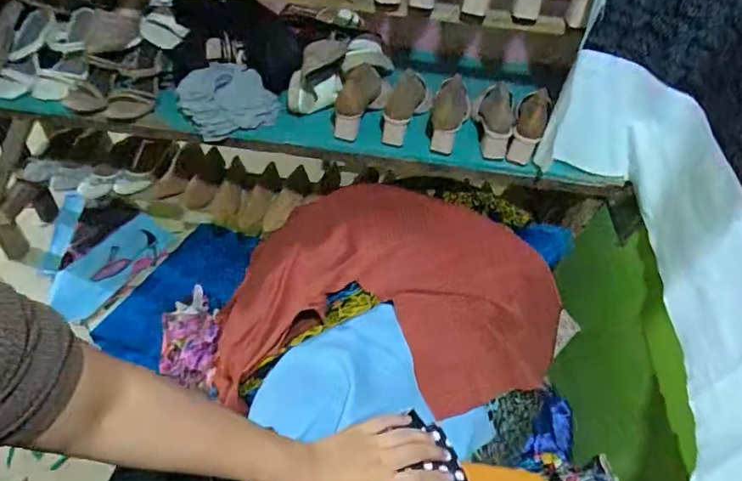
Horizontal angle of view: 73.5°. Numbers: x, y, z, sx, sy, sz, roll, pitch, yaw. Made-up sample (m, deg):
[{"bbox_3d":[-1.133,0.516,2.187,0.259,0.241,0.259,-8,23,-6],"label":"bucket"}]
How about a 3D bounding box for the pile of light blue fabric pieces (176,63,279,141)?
[{"bbox_3d":[-0.312,-0.299,1.064,0.178,0.079,0.187,-28,59,-23],"label":"pile of light blue fabric pieces"}]

